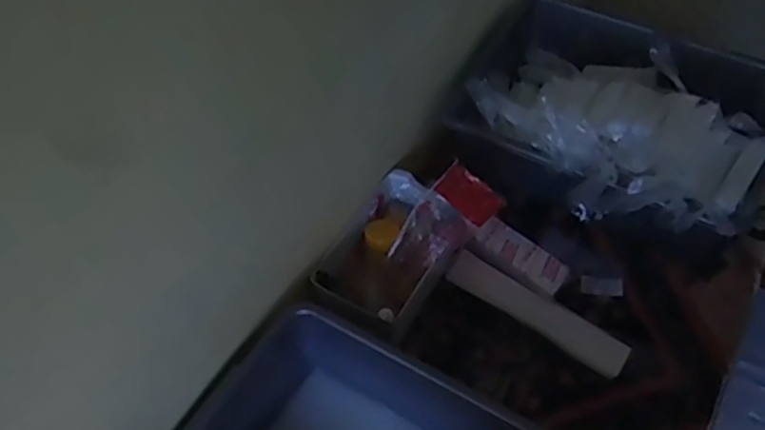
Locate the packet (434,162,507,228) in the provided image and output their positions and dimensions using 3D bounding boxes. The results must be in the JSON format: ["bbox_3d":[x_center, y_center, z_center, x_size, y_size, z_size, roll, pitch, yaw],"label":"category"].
[{"bbox_3d":[0.097,-0.022,0.771,0.071,0.047,0.008,40,26,8],"label":"packet"}]

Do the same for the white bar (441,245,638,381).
[{"bbox_3d":[0.182,0.111,0.821,0.226,0.018,0.042,31,60,23],"label":"white bar"}]

